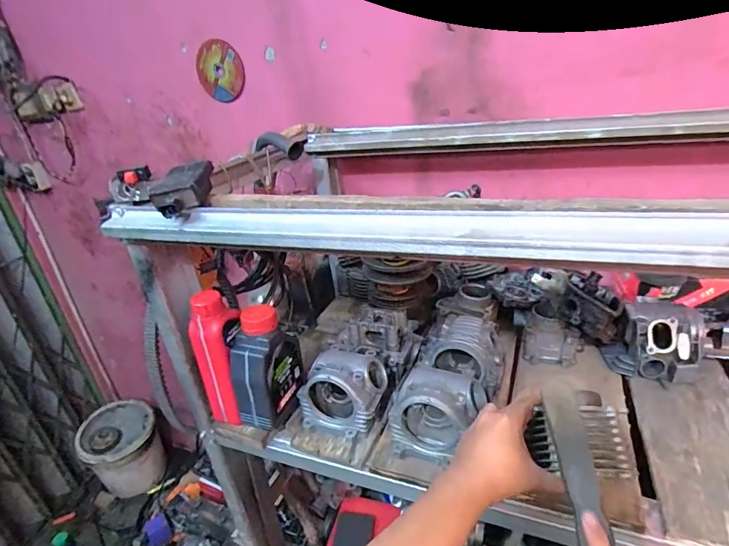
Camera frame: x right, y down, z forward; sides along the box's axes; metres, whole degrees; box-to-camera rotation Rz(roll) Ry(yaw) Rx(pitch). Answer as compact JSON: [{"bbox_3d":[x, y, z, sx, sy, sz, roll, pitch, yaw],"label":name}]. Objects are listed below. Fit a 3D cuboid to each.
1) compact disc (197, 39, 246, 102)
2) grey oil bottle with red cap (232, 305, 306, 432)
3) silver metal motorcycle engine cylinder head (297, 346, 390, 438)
[{"bbox_3d":[-0.365,-0.513,1.083,0.114,0.142,0.008,-1,26,5],"label":"compact disc"},{"bbox_3d":[-0.157,0.146,0.684,0.059,0.196,0.111,3,27,20],"label":"grey oil bottle with red cap"},{"bbox_3d":[-0.030,0.184,0.682,0.118,0.102,0.111,6,28,25],"label":"silver metal motorcycle engine cylinder head"}]

